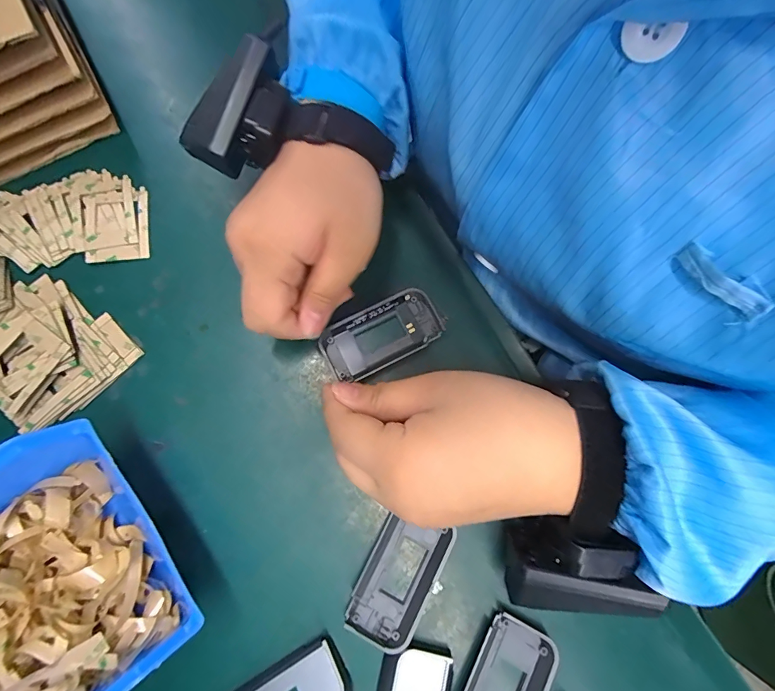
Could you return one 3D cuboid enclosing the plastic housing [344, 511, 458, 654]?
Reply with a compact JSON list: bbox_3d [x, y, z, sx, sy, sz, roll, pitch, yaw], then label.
[{"bbox_3d":[0.006,0.129,0.228,0.038,0.009,0.069,27,77,6],"label":"plastic housing"}]

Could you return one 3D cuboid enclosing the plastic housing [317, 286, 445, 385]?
[{"bbox_3d":[-0.003,-0.006,0.261,0.076,0.009,0.039,-27,77,-7],"label":"plastic housing"}]

